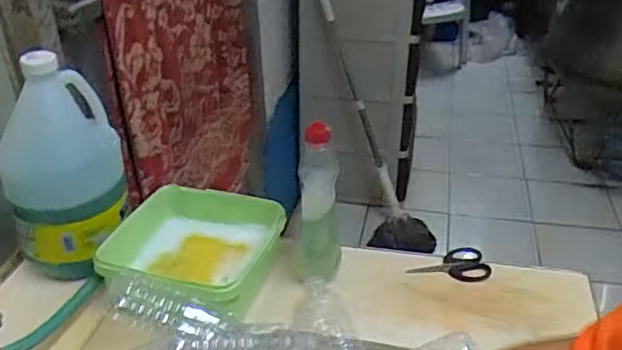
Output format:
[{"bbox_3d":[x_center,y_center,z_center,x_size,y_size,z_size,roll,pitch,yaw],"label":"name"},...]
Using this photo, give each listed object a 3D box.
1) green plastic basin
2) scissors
[{"bbox_3d":[-0.142,0.102,0.803,0.227,0.084,0.208,9,33,16],"label":"green plastic basin"},{"bbox_3d":[0.183,0.122,0.840,0.110,0.009,0.058,-5,32,-6],"label":"scissors"}]

